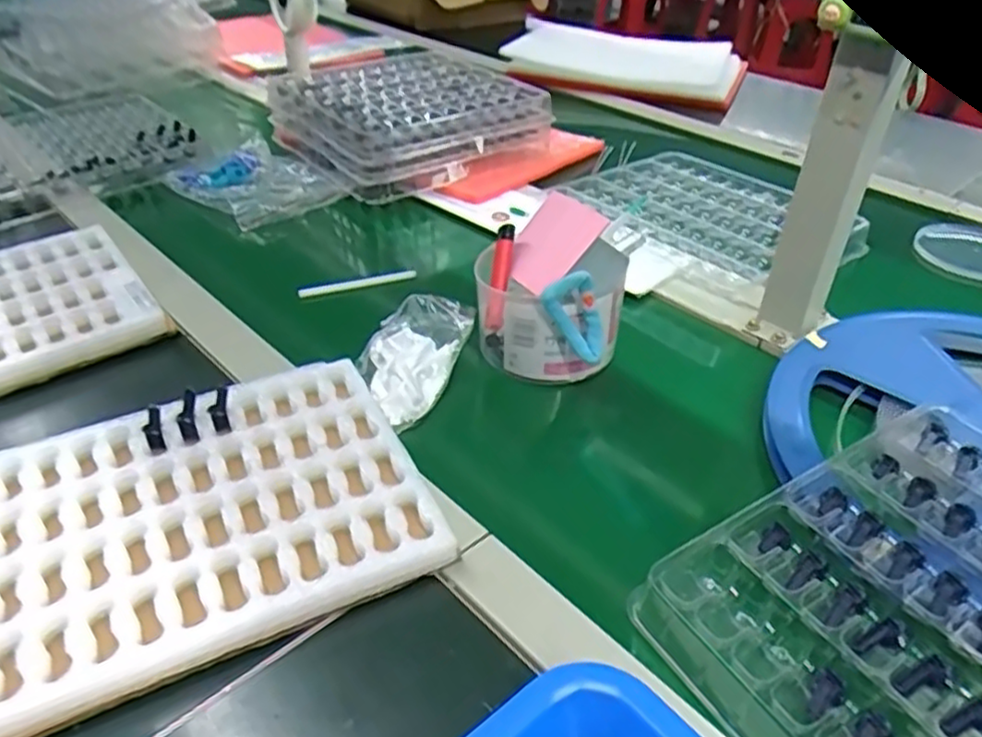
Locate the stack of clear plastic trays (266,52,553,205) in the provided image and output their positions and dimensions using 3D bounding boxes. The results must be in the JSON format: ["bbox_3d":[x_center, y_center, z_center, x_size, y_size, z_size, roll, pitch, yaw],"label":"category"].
[{"bbox_3d":[-0.102,-0.301,0.883,0.246,0.070,0.253,-26,46,-30],"label":"stack of clear plastic trays"}]

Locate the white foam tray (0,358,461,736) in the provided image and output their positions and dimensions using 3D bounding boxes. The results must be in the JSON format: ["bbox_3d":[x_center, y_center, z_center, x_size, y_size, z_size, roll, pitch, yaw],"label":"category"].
[{"bbox_3d":[-0.180,0.090,0.420,0.269,0.027,0.184,-16,42,-21],"label":"white foam tray"}]

